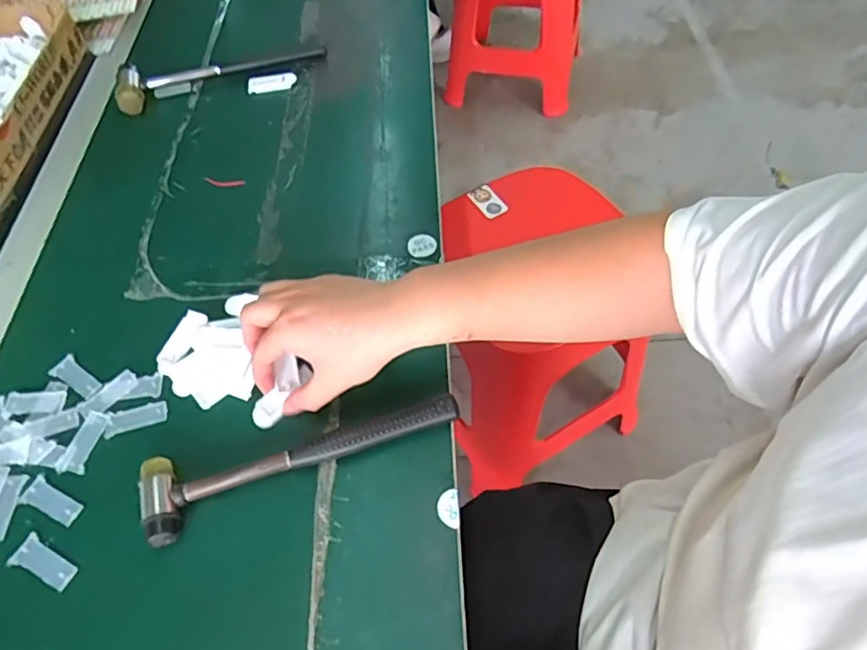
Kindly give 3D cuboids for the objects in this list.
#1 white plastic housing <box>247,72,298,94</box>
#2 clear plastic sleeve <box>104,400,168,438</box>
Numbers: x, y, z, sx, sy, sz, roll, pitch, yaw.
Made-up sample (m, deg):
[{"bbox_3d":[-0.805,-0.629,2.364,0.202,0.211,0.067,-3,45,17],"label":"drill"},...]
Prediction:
[{"bbox_3d":[-0.198,-0.297,0.711,0.059,0.009,0.029,-5,57,0],"label":"white plastic housing"},{"bbox_3d":[-0.240,0.075,0.469,0.048,0.004,0.020,-13,57,-5],"label":"clear plastic sleeve"}]

